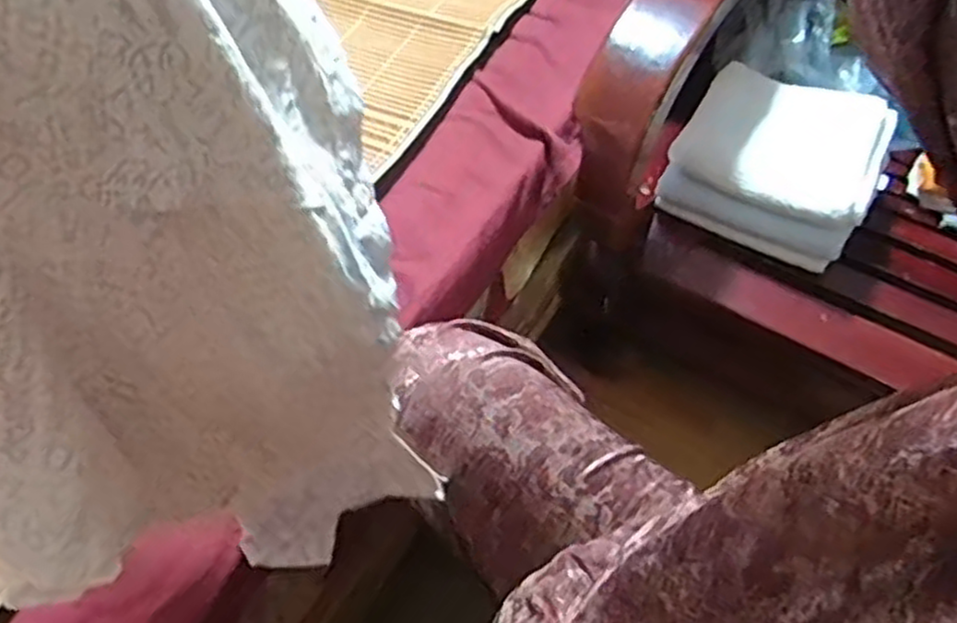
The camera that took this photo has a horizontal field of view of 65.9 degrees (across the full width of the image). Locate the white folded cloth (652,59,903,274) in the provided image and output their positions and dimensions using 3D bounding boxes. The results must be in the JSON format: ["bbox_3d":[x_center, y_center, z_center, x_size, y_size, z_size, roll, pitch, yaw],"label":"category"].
[{"bbox_3d":[0.303,-0.161,0.757,0.192,0.086,0.166,26,62,16],"label":"white folded cloth"}]

